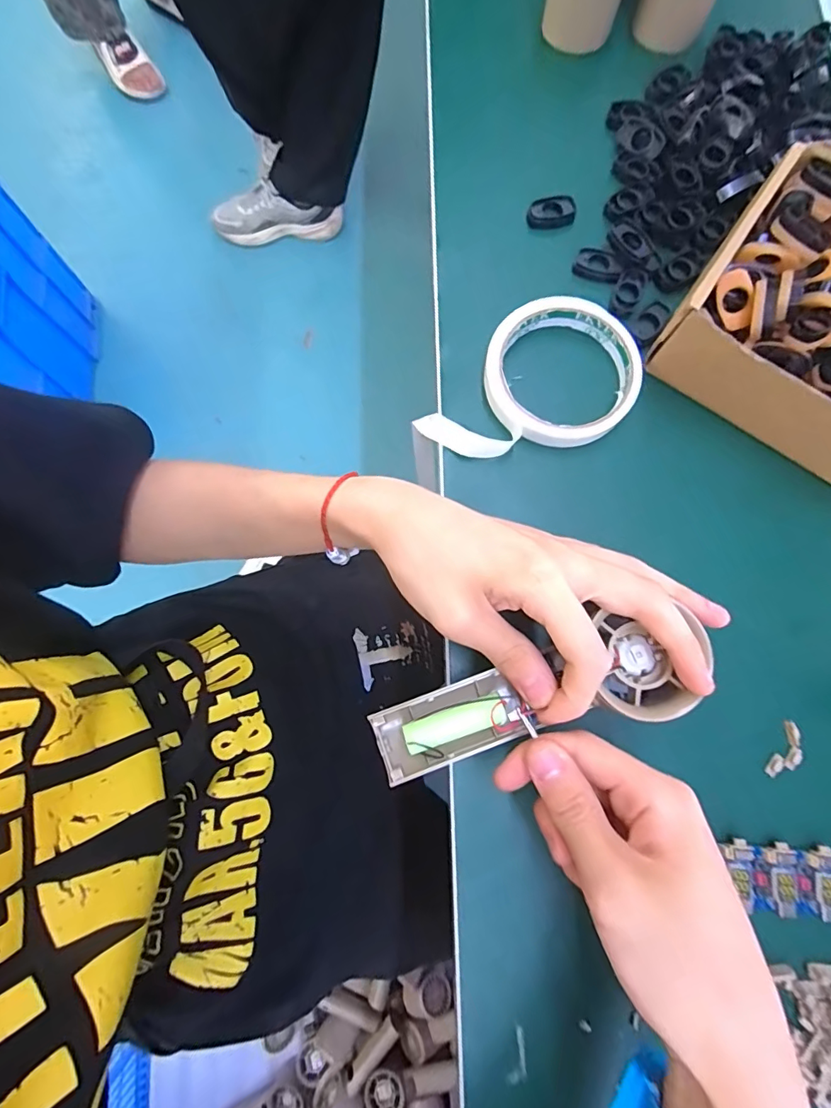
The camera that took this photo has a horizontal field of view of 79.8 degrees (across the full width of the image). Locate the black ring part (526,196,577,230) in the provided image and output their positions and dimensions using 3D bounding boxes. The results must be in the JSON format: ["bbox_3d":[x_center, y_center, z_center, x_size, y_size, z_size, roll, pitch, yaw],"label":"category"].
[{"bbox_3d":[0.093,-0.233,0.338,0.034,0.007,0.021,-16,79,-3],"label":"black ring part"}]

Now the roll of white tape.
[{"bbox_3d":[0.077,-0.099,0.301,0.091,0.015,0.124,41,82,8],"label":"roll of white tape"}]

